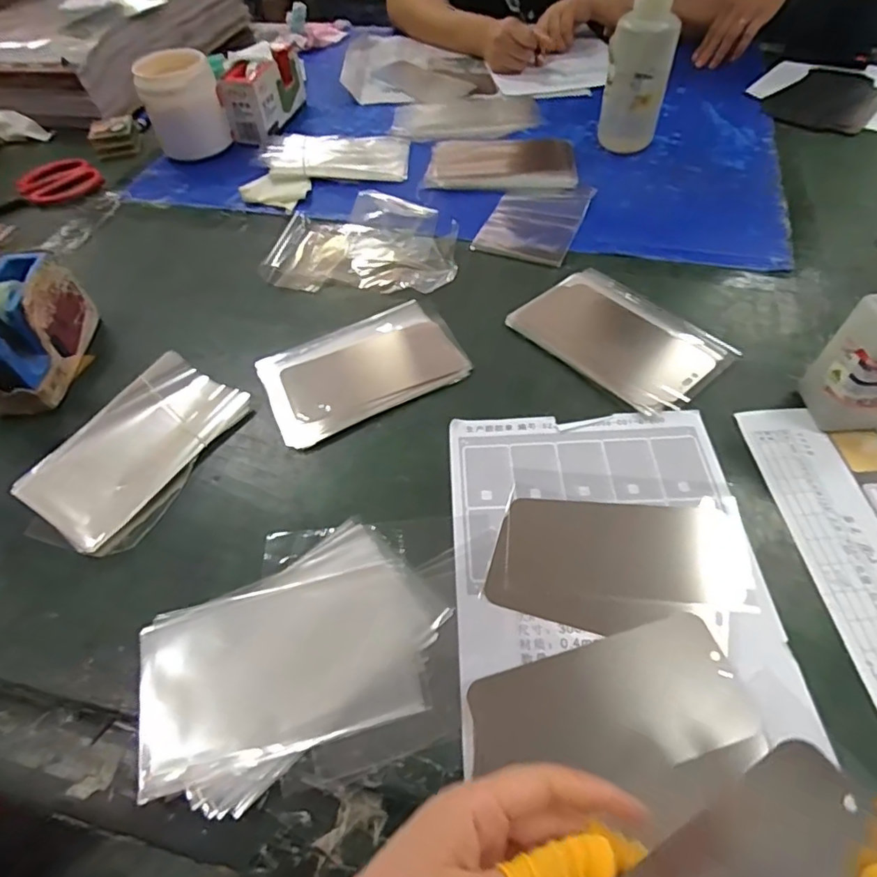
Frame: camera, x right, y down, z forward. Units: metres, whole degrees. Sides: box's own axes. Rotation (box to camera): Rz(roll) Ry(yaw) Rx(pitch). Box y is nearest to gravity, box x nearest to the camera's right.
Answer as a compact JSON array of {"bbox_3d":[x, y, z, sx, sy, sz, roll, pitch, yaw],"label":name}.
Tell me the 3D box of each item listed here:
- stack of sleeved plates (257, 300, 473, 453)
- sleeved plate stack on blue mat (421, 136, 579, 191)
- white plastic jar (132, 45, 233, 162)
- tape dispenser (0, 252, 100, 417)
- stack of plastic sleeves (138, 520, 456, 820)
[{"bbox_3d":[-0.069,-0.065,0.510,0.175,0.010,0.119,-25,56,-13],"label":"stack of sleeved plates"},{"bbox_3d":[0.081,-0.355,0.715,0.184,0.011,0.124,3,54,6],"label":"sleeved plate stack on blue mat"},{"bbox_3d":[-0.328,-0.427,0.727,0.093,0.113,0.074,-24,56,-13],"label":"white plastic jar"},{"bbox_3d":[-0.372,-0.096,0.505,0.055,0.081,0.141,-4,54,1],"label":"tape dispenser"},{"bbox_3d":[-0.099,0.133,0.368,0.191,0.012,0.147,-24,56,-13],"label":"stack of plastic sleeves"}]

